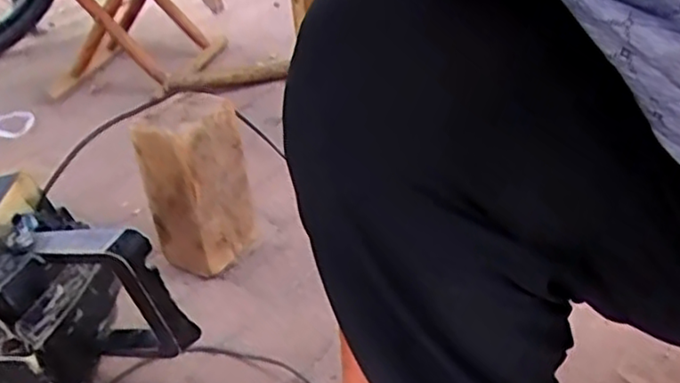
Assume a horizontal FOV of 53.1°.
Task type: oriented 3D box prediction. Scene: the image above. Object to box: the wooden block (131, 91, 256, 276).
[{"bbox_3d":[-0.180,-0.008,0.855,0.075,0.215,0.115,16,39,26],"label":"wooden block"}]

